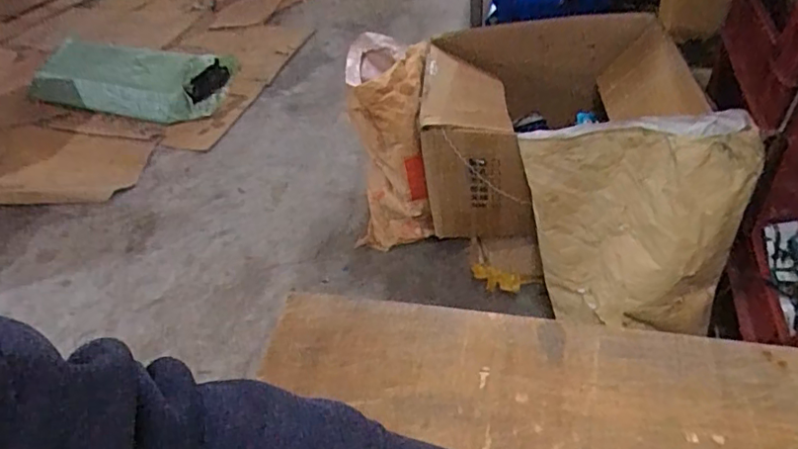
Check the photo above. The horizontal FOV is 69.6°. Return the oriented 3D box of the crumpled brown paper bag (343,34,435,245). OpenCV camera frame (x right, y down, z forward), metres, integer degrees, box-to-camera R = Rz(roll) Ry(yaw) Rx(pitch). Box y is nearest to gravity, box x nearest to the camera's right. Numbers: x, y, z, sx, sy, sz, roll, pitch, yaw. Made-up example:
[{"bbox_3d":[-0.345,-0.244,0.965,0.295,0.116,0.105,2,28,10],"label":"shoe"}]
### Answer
[{"bbox_3d":[-0.013,-0.235,1.703,0.217,0.572,0.376,1,46,7],"label":"crumpled brown paper bag"}]

